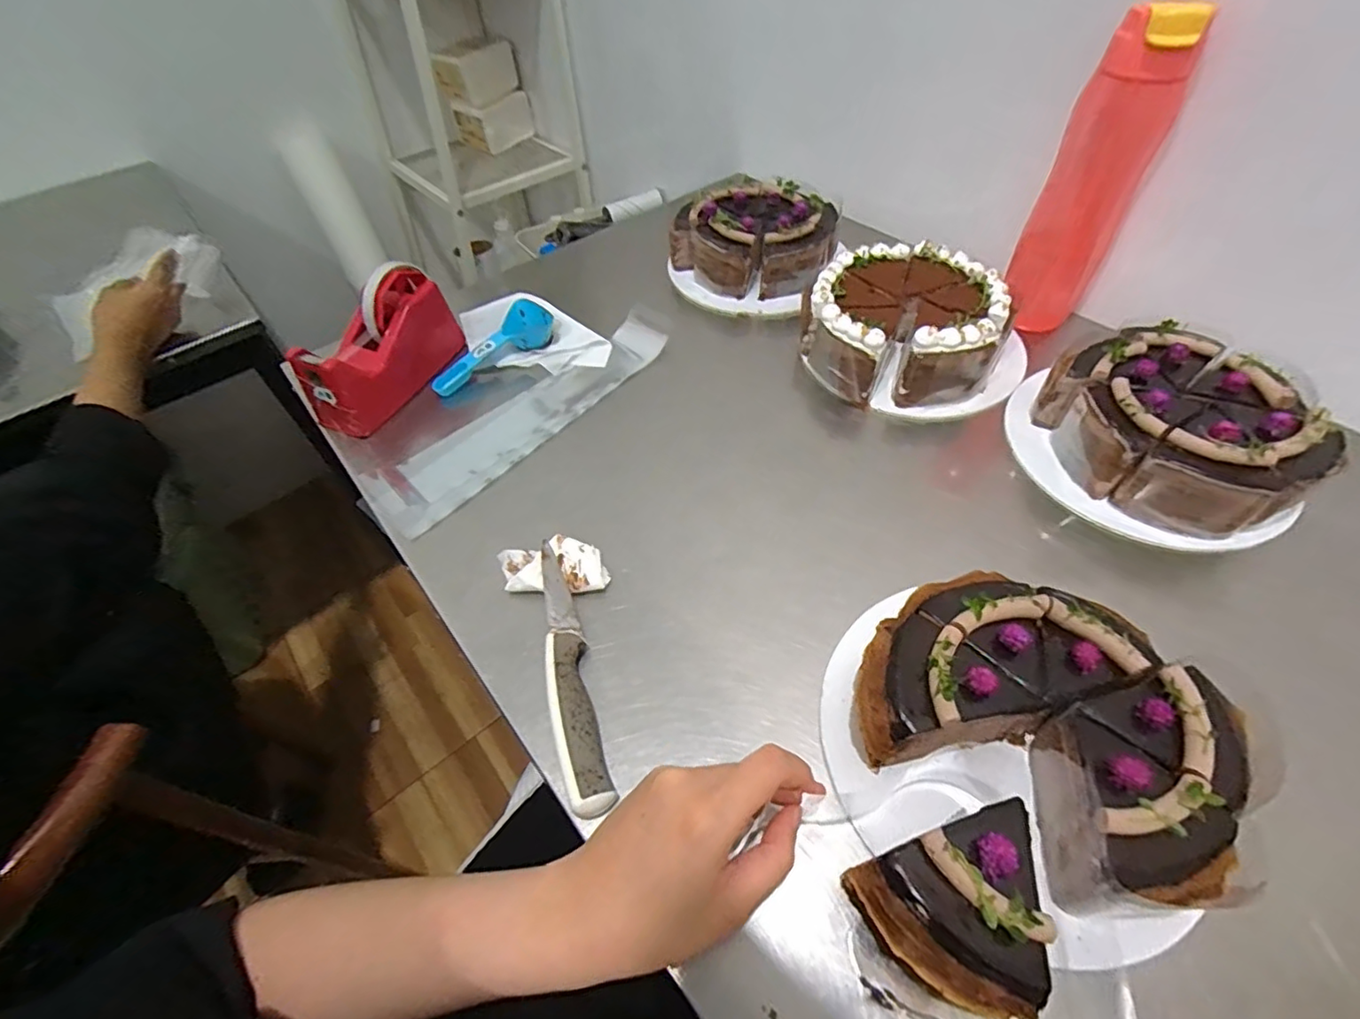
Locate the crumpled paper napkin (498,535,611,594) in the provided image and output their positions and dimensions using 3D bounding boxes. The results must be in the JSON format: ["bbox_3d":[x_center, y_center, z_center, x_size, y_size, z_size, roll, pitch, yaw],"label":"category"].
[{"bbox_3d":[-0.094,0.043,0.435,0.082,0.019,0.042,3,52,5],"label":"crumpled paper napkin"}]

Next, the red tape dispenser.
[{"bbox_3d":[-0.279,-0.156,0.555,0.060,0.101,0.171,31,59,24],"label":"red tape dispenser"}]

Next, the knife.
[{"bbox_3d":[-0.074,0.103,0.381,0.027,0.024,0.184,-15,53,-9],"label":"knife"}]

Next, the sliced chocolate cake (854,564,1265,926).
[{"bbox_3d":[0.190,0.117,0.322,0.176,0.066,0.146,30,59,24],"label":"sliced chocolate cake"}]

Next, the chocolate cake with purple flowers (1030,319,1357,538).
[{"bbox_3d":[0.382,-0.060,0.457,0.139,0.081,0.171,-23,54,-14],"label":"chocolate cake with purple flowers"}]

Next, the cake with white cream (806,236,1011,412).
[{"bbox_3d":[0.214,-0.176,0.553,0.168,0.065,0.169,-1,52,2],"label":"cake with white cream"}]

